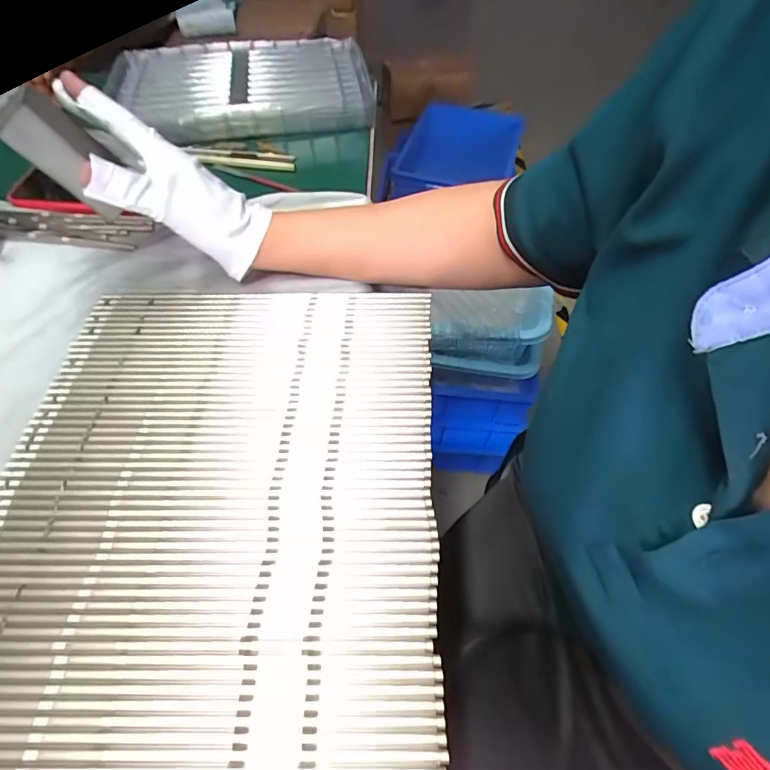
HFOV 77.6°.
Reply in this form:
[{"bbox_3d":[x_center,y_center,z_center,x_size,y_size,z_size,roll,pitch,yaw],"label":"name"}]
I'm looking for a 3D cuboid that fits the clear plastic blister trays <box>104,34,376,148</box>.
[{"bbox_3d":[-0.162,-0.347,0.557,0.283,0.039,0.179,-9,55,-9],"label":"clear plastic blister trays"}]

